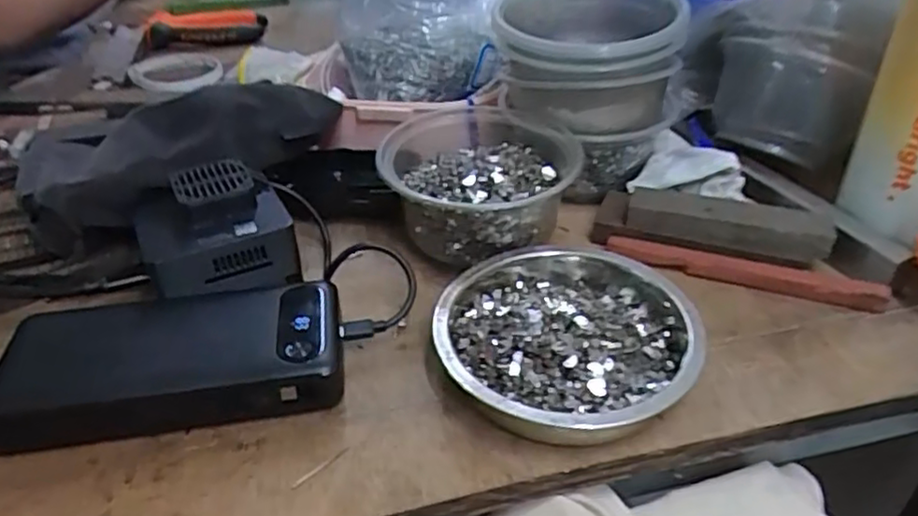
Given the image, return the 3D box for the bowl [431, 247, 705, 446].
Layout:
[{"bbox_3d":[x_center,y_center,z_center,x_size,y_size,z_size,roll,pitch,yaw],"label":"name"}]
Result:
[{"bbox_3d":[0.051,0.036,0.333,0.120,0.034,0.122,-1,40,0],"label":"bowl"}]

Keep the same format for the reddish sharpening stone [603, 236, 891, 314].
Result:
[{"bbox_3d":[0.156,0.007,0.381,0.144,0.011,0.015,12,42,14],"label":"reddish sharpening stone"}]

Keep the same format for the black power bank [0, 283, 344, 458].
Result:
[{"bbox_3d":[-0.136,0.047,0.332,0.152,0.024,0.075,-7,41,-7],"label":"black power bank"}]

